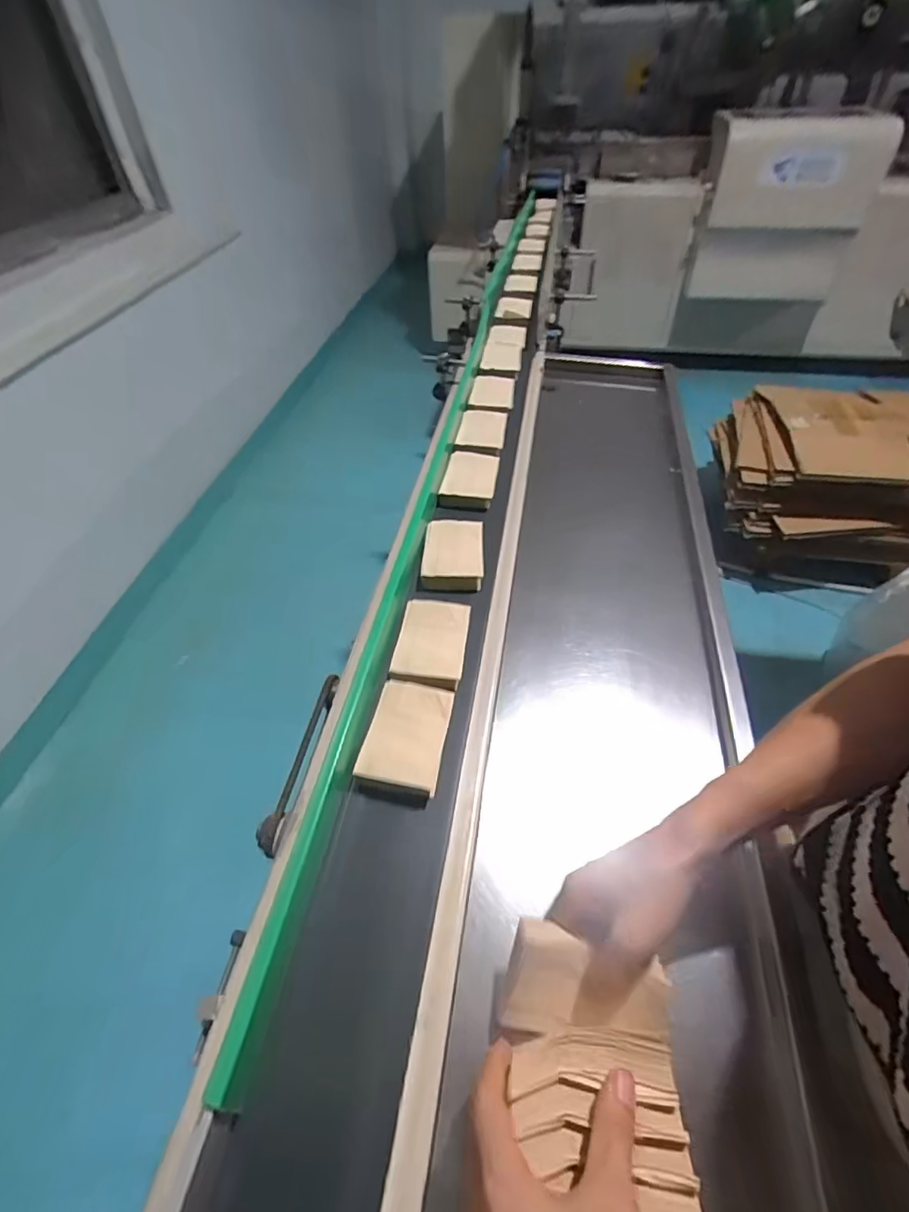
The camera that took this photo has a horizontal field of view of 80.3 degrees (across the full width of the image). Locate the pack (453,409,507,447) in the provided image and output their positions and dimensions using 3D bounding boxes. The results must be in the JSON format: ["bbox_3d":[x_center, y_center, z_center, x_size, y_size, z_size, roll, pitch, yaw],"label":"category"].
[{"bbox_3d":[0.044,-0.289,0.873,0.078,0.013,0.105,6,50,7],"label":"pack"}]

